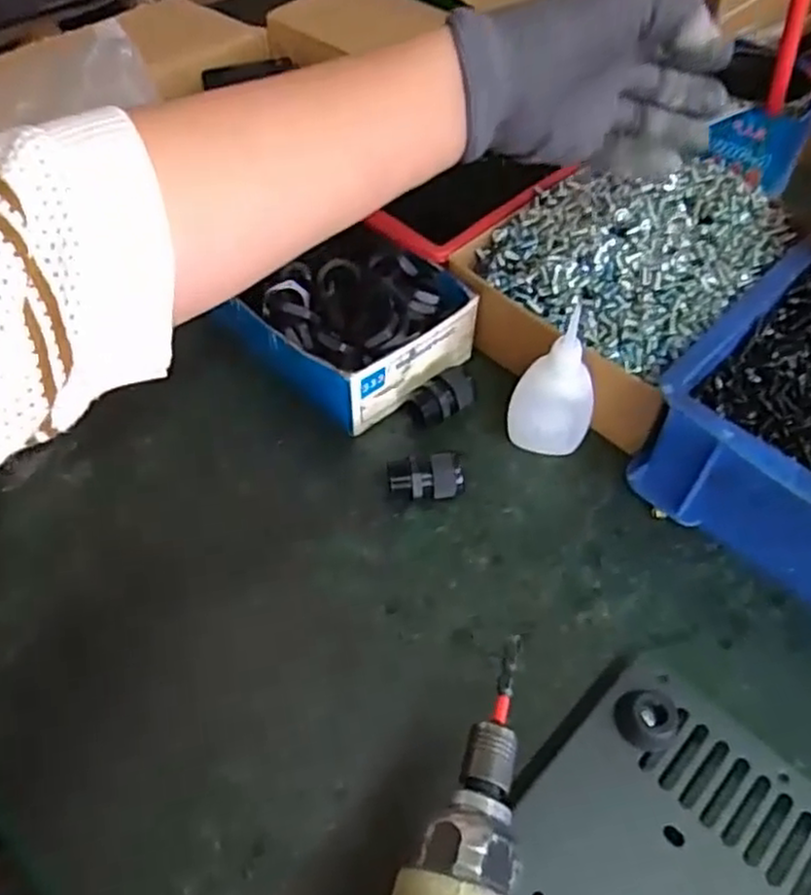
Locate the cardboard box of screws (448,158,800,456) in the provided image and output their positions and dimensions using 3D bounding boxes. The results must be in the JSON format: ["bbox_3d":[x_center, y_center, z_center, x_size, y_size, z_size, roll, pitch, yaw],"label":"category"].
[{"bbox_3d":[0.134,-0.110,0.461,0.154,0.067,0.233,34,59,22],"label":"cardboard box of screws"}]

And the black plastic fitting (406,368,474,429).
[{"bbox_3d":[0.023,-0.029,0.432,0.040,0.022,0.018,-26,58,-21],"label":"black plastic fitting"}]

